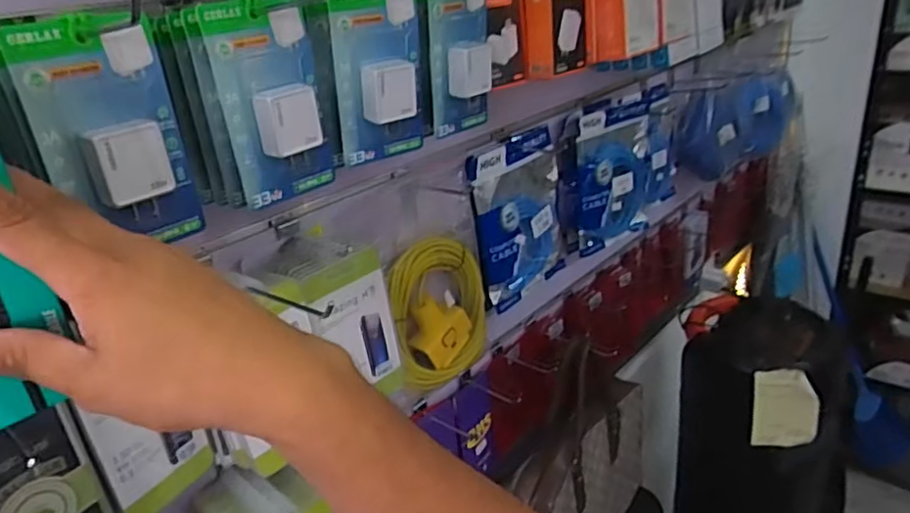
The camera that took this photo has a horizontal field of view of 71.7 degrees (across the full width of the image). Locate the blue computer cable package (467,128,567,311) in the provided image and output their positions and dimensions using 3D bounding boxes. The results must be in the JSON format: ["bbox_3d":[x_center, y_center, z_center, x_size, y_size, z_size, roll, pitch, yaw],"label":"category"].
[{"bbox_3d":[0.089,-0.051,0.879,0.044,0.219,0.182,11,30,34],"label":"blue computer cable package"}]

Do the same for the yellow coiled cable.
[{"bbox_3d":[-0.015,0.072,0.786,0.034,0.184,0.150,12,30,35],"label":"yellow coiled cable"}]

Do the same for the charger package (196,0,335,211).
[{"bbox_3d":[-0.128,-0.116,0.473,0.091,0.147,0.033,-28,31,-37],"label":"charger package"}]

